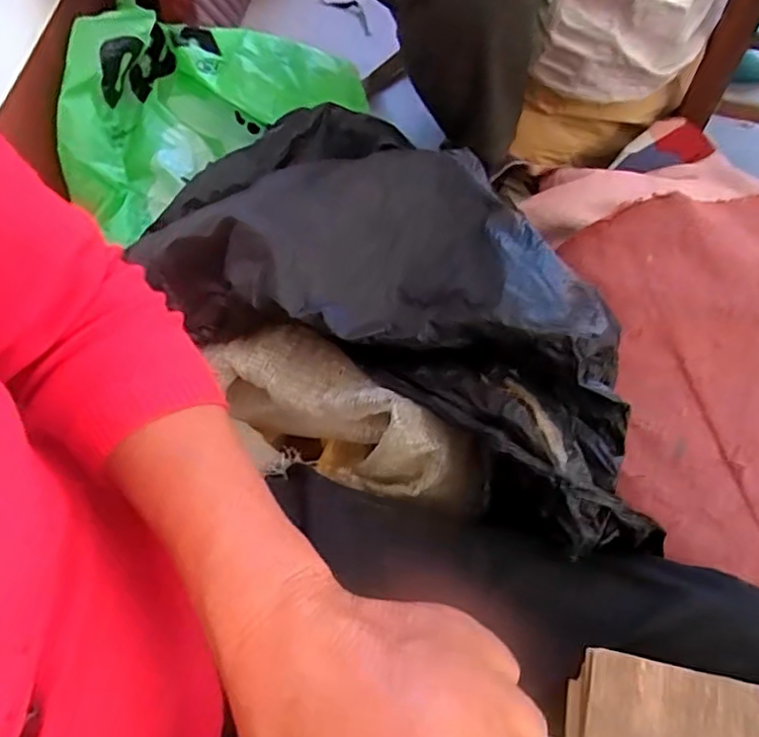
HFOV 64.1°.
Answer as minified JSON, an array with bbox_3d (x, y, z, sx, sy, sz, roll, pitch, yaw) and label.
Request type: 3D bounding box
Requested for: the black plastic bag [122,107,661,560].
[{"bbox_3d":[0.038,-0.060,0.459,0.409,0.119,0.224,32,63,16],"label":"black plastic bag"}]

